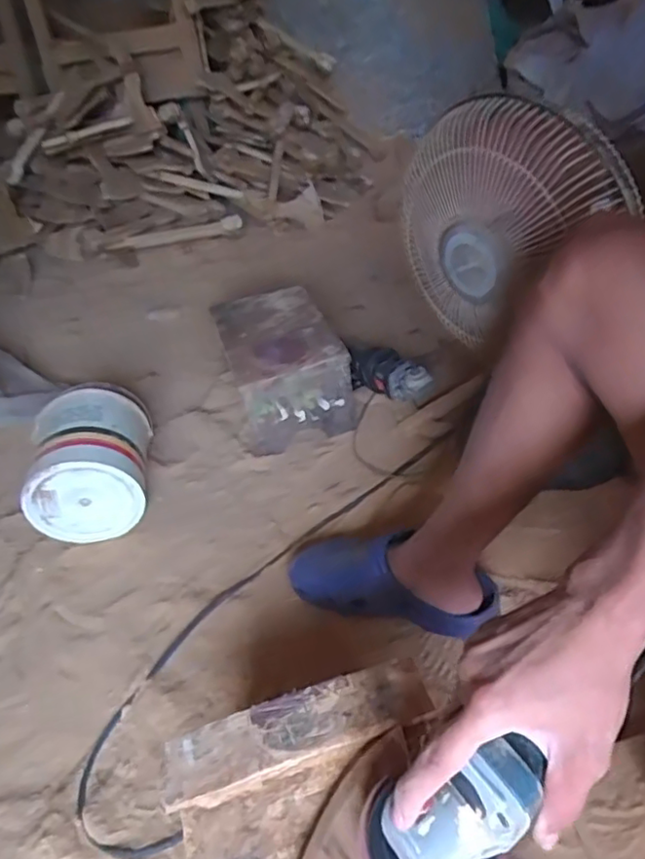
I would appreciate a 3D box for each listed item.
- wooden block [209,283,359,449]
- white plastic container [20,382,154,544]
[{"bbox_3d":[-0.083,-0.122,1.181,0.194,0.173,0.288,-16,41,-11],"label":"wooden block"},{"bbox_3d":[-0.384,0.043,1.016,0.173,0.168,0.218,-10,41,-5],"label":"white plastic container"}]

